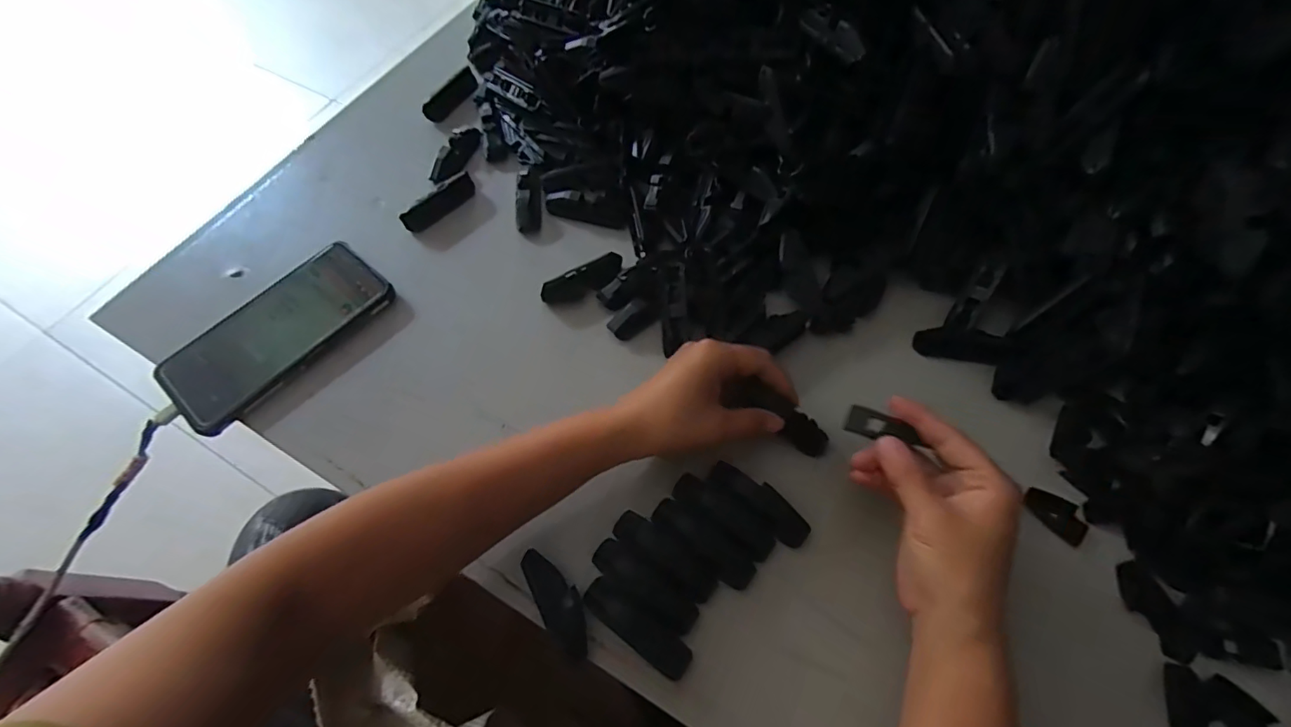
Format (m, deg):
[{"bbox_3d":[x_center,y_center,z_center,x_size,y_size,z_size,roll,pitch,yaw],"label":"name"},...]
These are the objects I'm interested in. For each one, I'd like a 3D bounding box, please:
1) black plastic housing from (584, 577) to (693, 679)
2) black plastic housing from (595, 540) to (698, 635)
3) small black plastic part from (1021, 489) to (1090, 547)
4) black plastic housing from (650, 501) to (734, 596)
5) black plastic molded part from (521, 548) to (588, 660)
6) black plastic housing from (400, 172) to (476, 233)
[{"bbox_3d":[-0.005,0.163,0.337,0.073,0.015,0.021,33,68,16],"label":"black plastic housing"},{"bbox_3d":[-0.001,0.139,0.344,0.073,0.017,0.022,33,68,17],"label":"black plastic housing"},{"bbox_3d":[0.274,0.100,0.364,0.020,0.008,0.041,-40,69,-18],"label":"small black plastic part"},{"bbox_3d":[0.037,0.116,0.355,0.074,0.020,0.022,34,68,17],"label":"black plastic housing"},{"bbox_3d":[-0.053,0.146,0.337,0.023,0.016,0.066,-23,64,-11],"label":"black plastic molded part"},{"bbox_3d":[-0.183,-0.143,0.487,0.018,0.014,0.071,40,70,19],"label":"black plastic housing"}]

